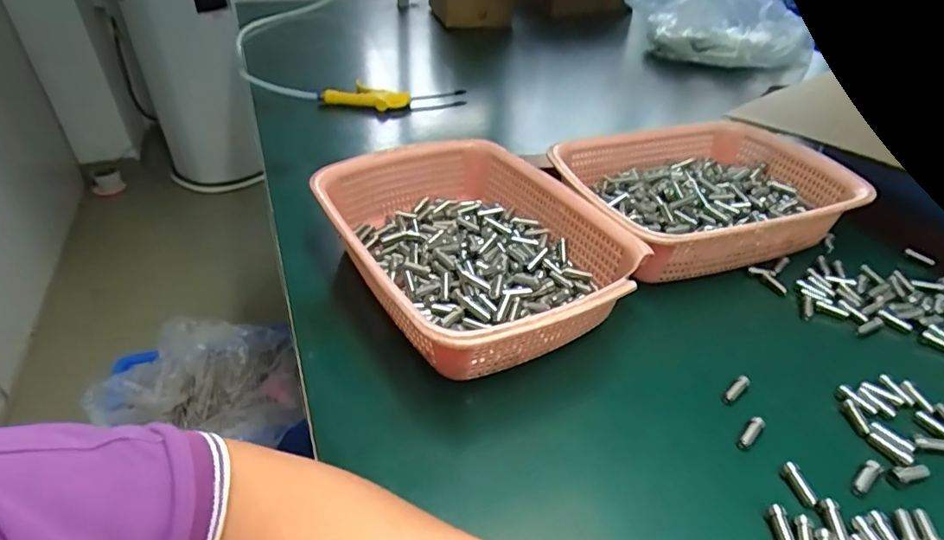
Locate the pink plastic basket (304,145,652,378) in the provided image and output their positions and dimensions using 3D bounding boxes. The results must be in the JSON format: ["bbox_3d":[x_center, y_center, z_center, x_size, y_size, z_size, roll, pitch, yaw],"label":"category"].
[{"bbox_3d":[-0.003,-0.022,0.485,0.211,0.073,0.282,-17,40,-23],"label":"pink plastic basket"}]

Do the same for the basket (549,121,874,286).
[{"bbox_3d":[0.249,-0.083,0.580,0.299,0.069,0.207,-13,39,-18],"label":"basket"}]

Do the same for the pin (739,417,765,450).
[{"bbox_3d":[0.198,0.115,0.371,0.009,0.005,0.028,30,45,33],"label":"pin"}]

